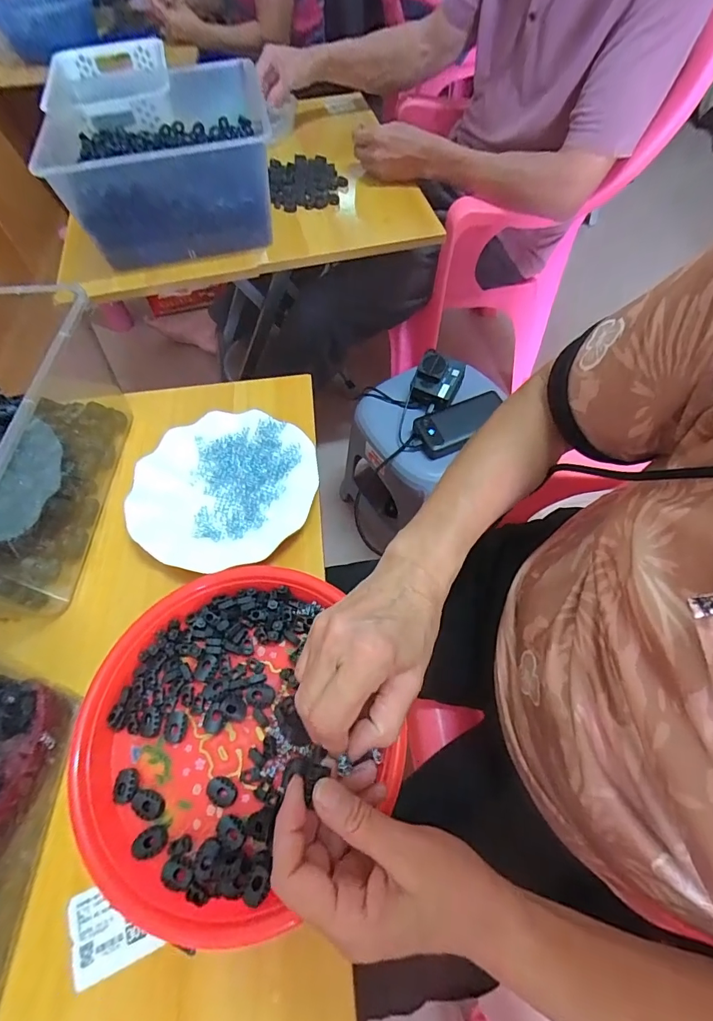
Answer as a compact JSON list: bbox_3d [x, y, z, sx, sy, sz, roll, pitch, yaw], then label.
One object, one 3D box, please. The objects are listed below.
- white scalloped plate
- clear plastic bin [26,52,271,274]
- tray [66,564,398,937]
[{"bbox_3d":[-0.133,-0.027,0.445,0.181,0.019,0.168,-1,60,2],"label":"white scalloped plate"},{"bbox_3d":[-0.292,-0.526,0.669,0.312,0.134,0.327,-11,60,-4],"label":"clear plastic bin"},{"bbox_3d":[-0.089,0.161,0.335,0.240,0.024,0.235,-1,60,2],"label":"tray"}]

